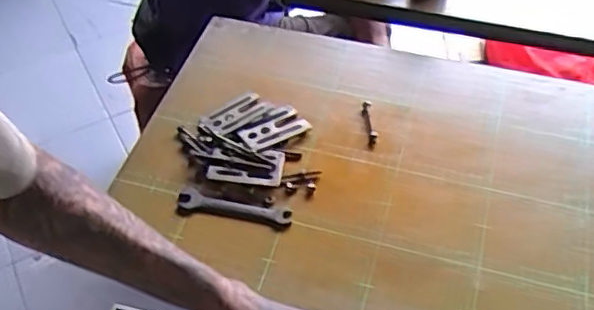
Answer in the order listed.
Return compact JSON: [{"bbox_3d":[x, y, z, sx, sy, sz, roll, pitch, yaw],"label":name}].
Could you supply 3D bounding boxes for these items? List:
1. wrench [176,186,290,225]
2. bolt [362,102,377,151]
[{"bbox_3d":[-0.067,0.056,0.679,0.123,0.012,0.022,10,51,9],"label":"wrench"},{"bbox_3d":[0.087,-0.037,0.752,0.013,0.010,0.077,-4,50,-2],"label":"bolt"}]

